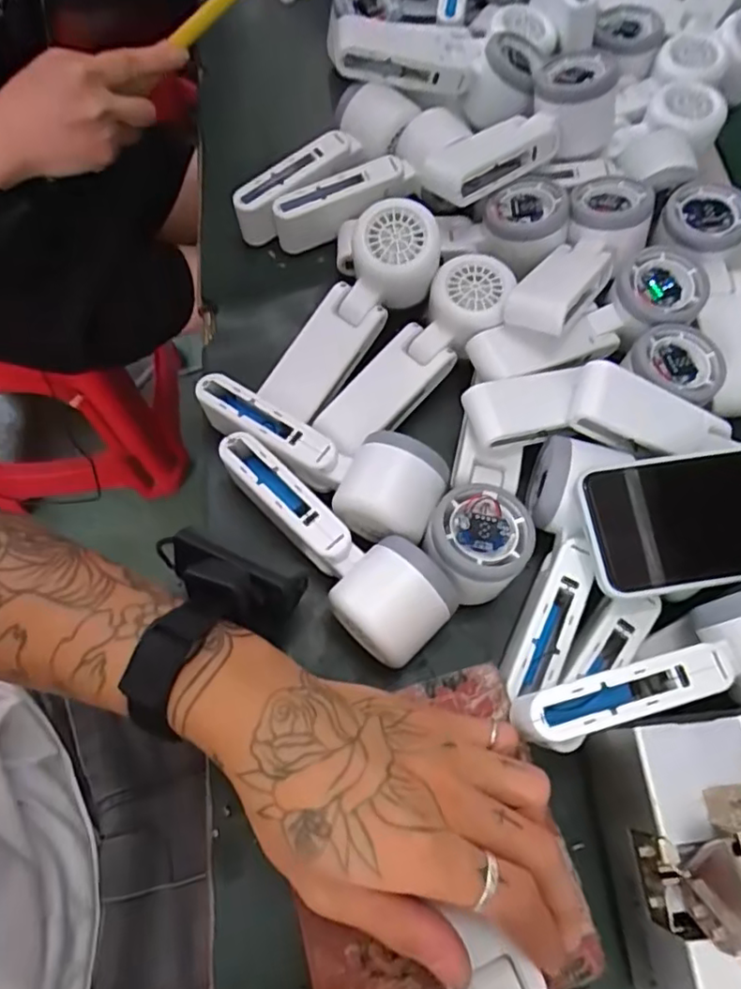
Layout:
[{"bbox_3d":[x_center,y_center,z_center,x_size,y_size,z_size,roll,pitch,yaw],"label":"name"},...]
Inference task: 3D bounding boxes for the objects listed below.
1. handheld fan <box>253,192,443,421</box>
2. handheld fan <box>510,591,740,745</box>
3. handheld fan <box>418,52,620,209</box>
[{"bbox_3d":[-0.012,-0.120,0.411,0.051,0.043,0.157,39,95,12],"label":"handheld fan"},{"bbox_3d":[0.147,0.089,0.309,0.159,0.047,0.052,-18,70,-3],"label":"handheld fan"},{"bbox_3d":[0.105,-0.259,0.456,0.159,0.053,0.066,-32,71,-8],"label":"handheld fan"}]

